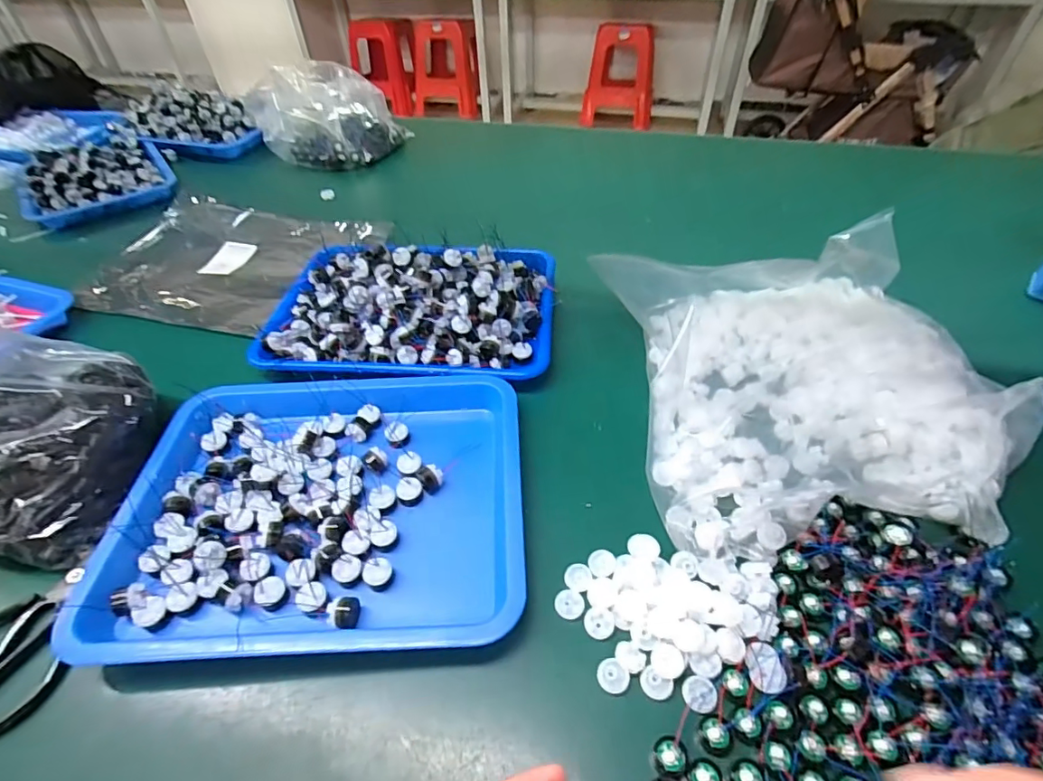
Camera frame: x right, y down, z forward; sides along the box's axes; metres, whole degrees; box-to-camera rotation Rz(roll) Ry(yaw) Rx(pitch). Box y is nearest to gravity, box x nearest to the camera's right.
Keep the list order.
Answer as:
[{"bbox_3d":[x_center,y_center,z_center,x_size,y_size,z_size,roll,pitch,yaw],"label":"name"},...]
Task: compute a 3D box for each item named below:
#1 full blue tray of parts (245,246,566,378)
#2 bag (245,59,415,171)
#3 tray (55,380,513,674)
[{"bbox_3d":[-0.128,-0.110,0.608,0.330,0.068,0.237,3,46,4],"label":"full blue tray of parts"},{"bbox_3d":[-0.391,-0.557,1.042,0.275,0.111,0.316,-19,49,-16],"label":"bag"},{"bbox_3d":[-0.164,0.090,0.434,0.322,0.061,0.251,-2,43,-2],"label":"tray"}]

